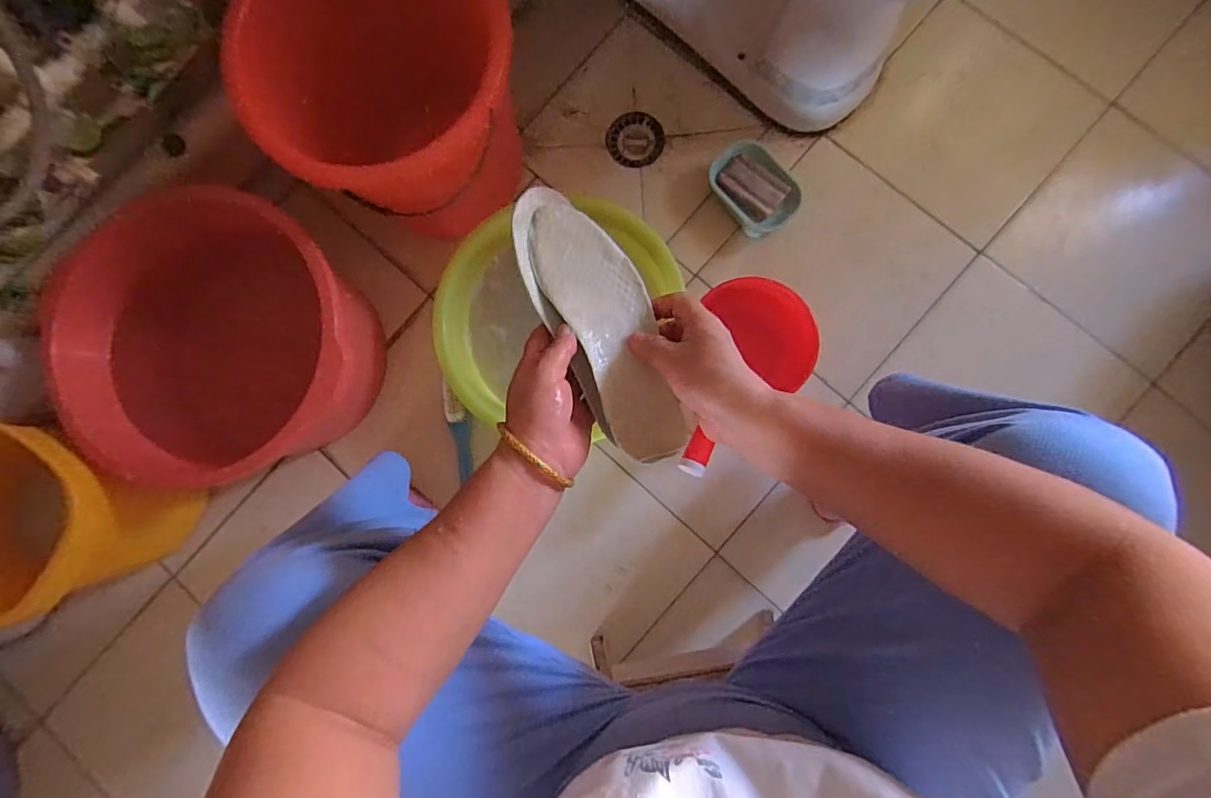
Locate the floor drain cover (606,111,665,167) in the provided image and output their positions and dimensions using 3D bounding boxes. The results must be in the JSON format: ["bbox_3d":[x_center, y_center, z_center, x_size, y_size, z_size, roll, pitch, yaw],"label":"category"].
[{"bbox_3d":[0.047,-0.412,0.814,0.089,0.006,0.083,41,89,6],"label":"floor drain cover"}]

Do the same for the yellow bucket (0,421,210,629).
[{"bbox_3d":[-0.695,0.139,0.684,0.214,0.236,0.201,5,86,4],"label":"yellow bucket"}]

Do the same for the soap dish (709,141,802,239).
[{"bbox_3d":[0.219,-0.311,0.763,0.093,0.053,0.135,-34,84,1],"label":"soap dish"}]

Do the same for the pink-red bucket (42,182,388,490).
[{"bbox_3d":[-0.498,-0.065,0.708,0.371,0.193,0.350,0,86,4],"label":"pink-red bucket"}]

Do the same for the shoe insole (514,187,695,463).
[{"bbox_3d":[-0.001,-0.062,0.398,0.082,0.011,0.225,-26,81,-16],"label":"shoe insole"}]

